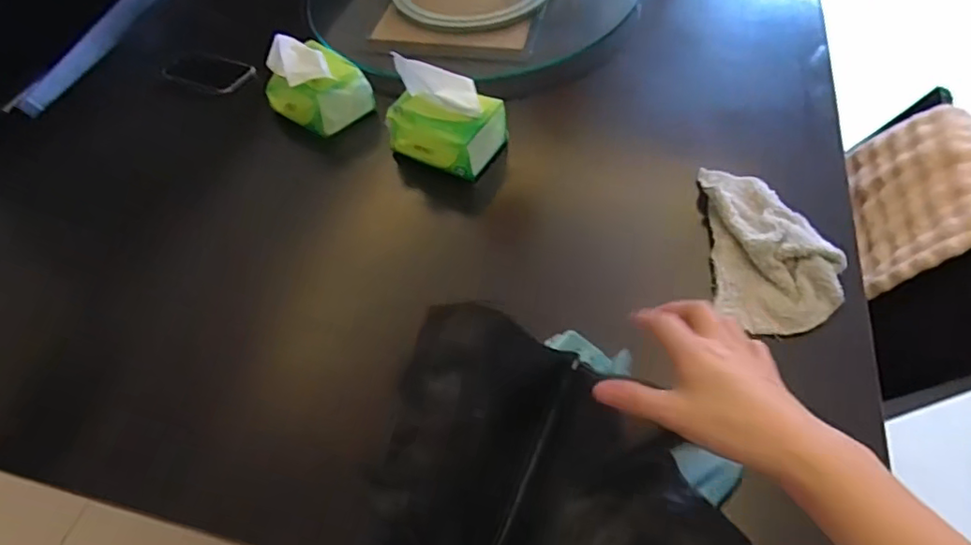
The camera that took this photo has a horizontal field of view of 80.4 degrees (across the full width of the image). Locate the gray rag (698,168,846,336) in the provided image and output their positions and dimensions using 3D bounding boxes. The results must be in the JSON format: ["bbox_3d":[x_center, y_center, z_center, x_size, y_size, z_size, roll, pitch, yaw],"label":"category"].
[{"bbox_3d":[0.314,-0.035,0.629,0.123,0.028,0.222,4,54,8],"label":"gray rag"}]

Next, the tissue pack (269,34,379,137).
[{"bbox_3d":[-0.251,-0.273,0.821,0.112,0.073,0.151,-39,60,-21],"label":"tissue pack"}]

